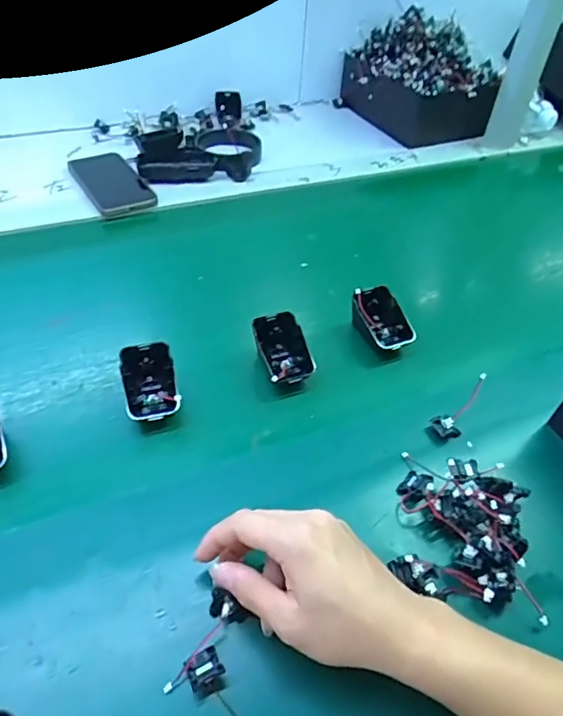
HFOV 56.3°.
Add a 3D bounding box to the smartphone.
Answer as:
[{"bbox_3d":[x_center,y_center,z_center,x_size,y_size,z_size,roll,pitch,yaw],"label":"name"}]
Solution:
[{"bbox_3d":[-0.236,-0.244,0.729,0.079,0.008,0.161,-22,52,-23],"label":"smartphone"}]

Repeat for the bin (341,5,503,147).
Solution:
[{"bbox_3d":[0.234,-0.476,0.896,0.186,0.143,0.229,-16,50,-18],"label":"bin"}]

